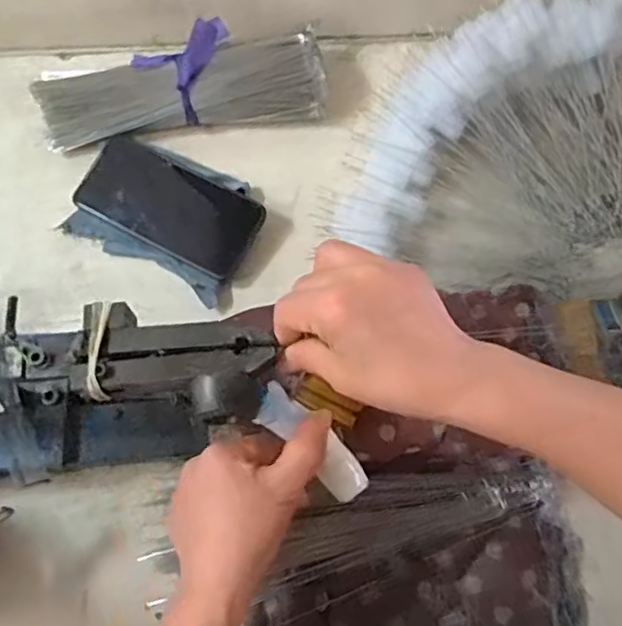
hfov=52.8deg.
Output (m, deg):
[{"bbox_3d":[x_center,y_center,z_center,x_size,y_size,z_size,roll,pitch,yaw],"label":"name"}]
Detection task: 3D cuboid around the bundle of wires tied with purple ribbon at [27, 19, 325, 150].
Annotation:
[{"bbox_3d":[-0.117,-0.207,0.571,0.255,0.067,0.076,-7,71,-5],"label":"bundle of wires tied with purple ribbon"}]

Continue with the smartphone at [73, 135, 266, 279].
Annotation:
[{"bbox_3d":[-0.125,-0.096,0.560,0.157,0.015,0.078,28,80,4],"label":"smartphone"}]

